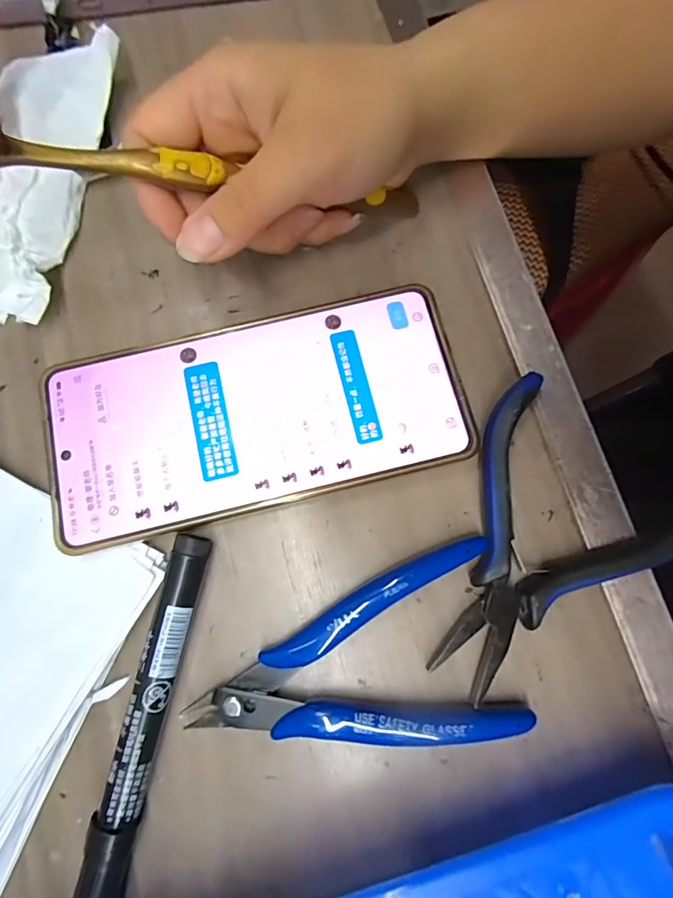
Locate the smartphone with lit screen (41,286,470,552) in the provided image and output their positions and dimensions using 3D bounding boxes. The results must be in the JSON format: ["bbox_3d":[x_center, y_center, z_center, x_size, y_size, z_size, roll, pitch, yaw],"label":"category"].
[{"bbox_3d":[-0.032,-0.014,0.180,0.162,0.011,0.078,-14,78,-2],"label":"smartphone with lit screen"}]

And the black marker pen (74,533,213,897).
[{"bbox_3d":[-0.069,0.097,0.158,0.014,0.014,0.132,12,79,3],"label":"black marker pen"}]

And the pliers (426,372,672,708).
[{"bbox_3d":[0.090,0.038,0.167,0.082,0.018,0.120,16,79,4],"label":"pliers"}]

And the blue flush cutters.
[{"bbox_3d":[0.005,0.083,0.161,0.118,0.013,0.064,-17,80,-4],"label":"blue flush cutters"}]

